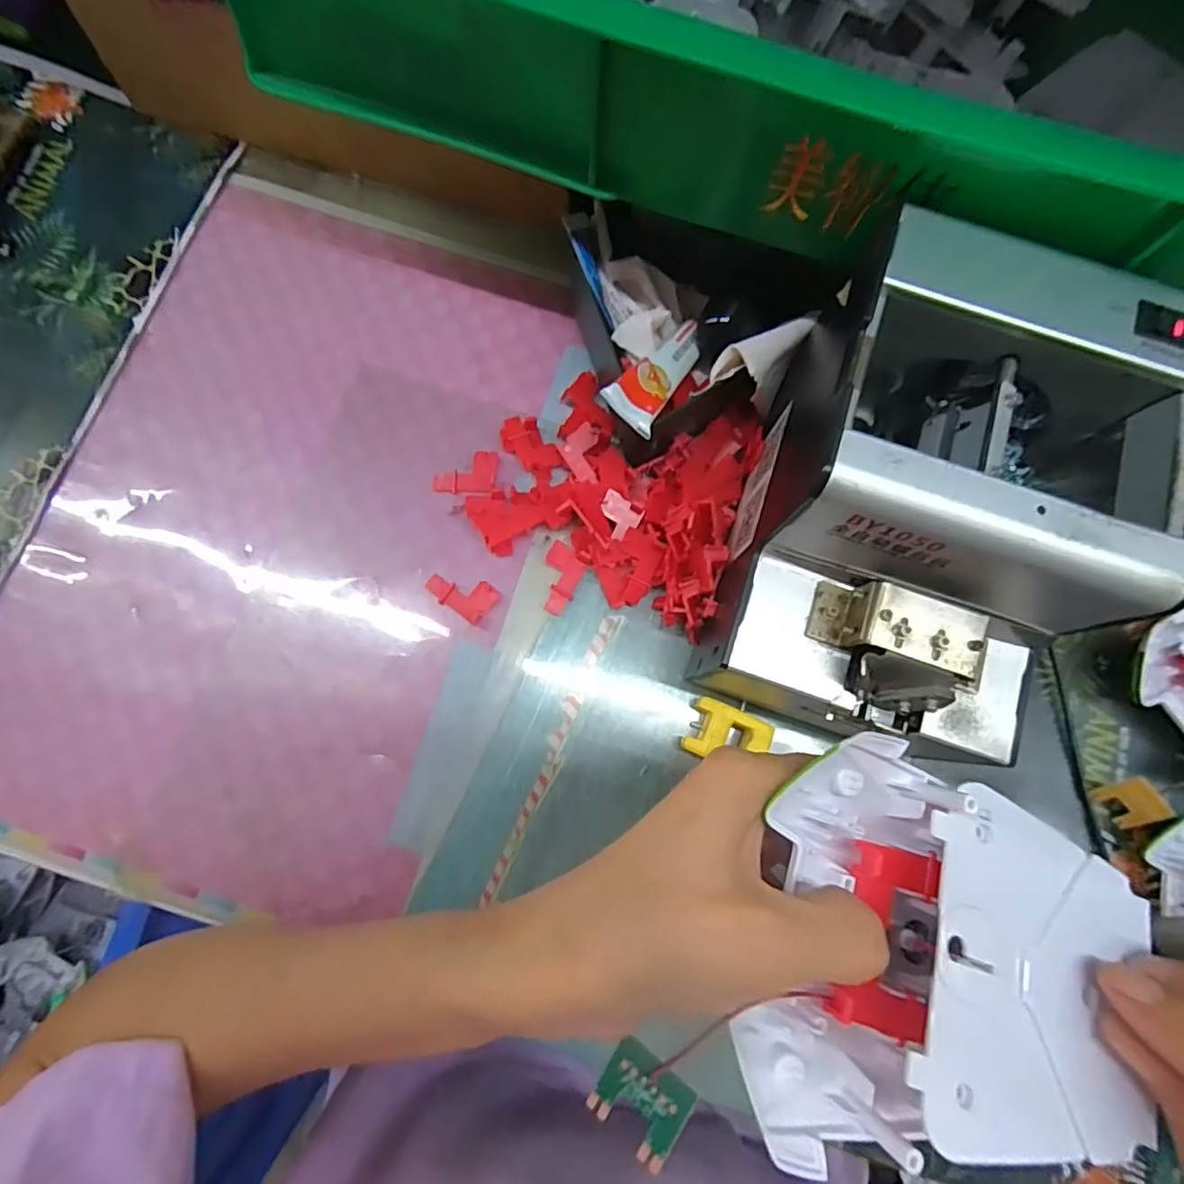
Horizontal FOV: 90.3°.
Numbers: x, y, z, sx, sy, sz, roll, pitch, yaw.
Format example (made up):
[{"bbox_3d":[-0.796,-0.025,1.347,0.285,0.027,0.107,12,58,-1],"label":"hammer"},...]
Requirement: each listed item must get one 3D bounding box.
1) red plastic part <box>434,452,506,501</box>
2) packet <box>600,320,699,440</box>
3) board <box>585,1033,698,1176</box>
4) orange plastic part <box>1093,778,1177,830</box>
[{"bbox_3d":[-0.068,-0.068,0.337,0.042,0.006,0.028,12,78,0],"label":"red plastic part"},{"bbox_3d":[0.035,-0.110,0.296,0.026,0.009,0.091,30,54,5],"label":"packet"},{"bbox_3d":[0.014,0.140,0.162,0.024,0.004,0.024,30,93,25],"label":"board"},{"bbox_3d":[0.283,0.110,0.309,0.005,0.026,0.023,-22,74,-49],"label":"orange plastic part"}]

